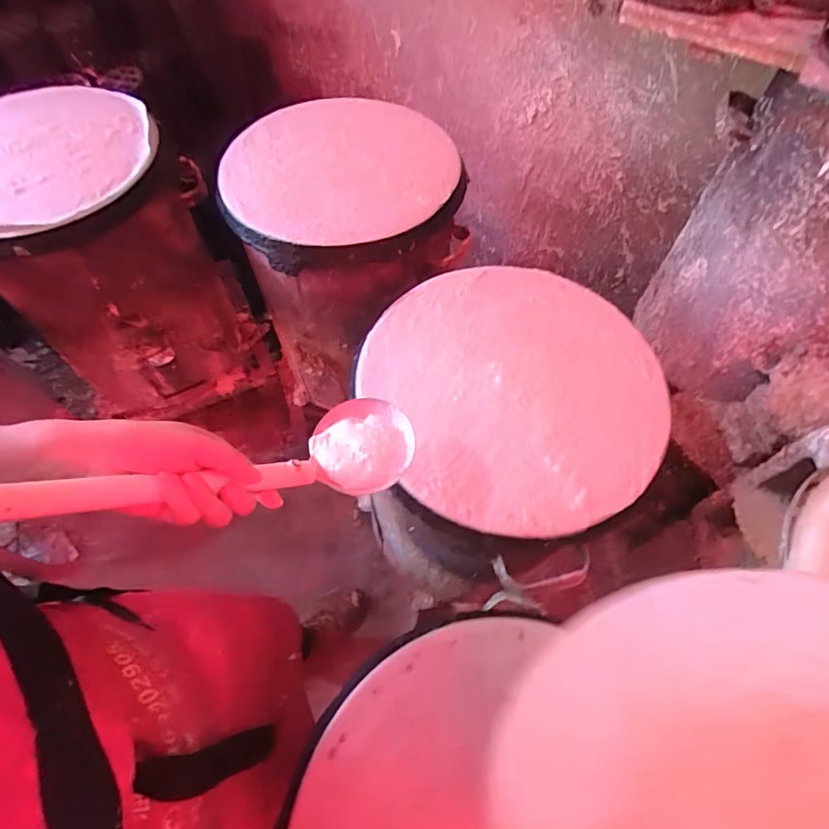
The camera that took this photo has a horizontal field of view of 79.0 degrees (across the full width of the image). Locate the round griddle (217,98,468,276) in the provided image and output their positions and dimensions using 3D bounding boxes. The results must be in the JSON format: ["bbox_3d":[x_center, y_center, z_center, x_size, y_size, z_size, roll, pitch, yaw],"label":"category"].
[{"bbox_3d":[-0.115,-0.381,0.802,0.368,0.061,0.354,0,62,-1],"label":"round griddle"}]

